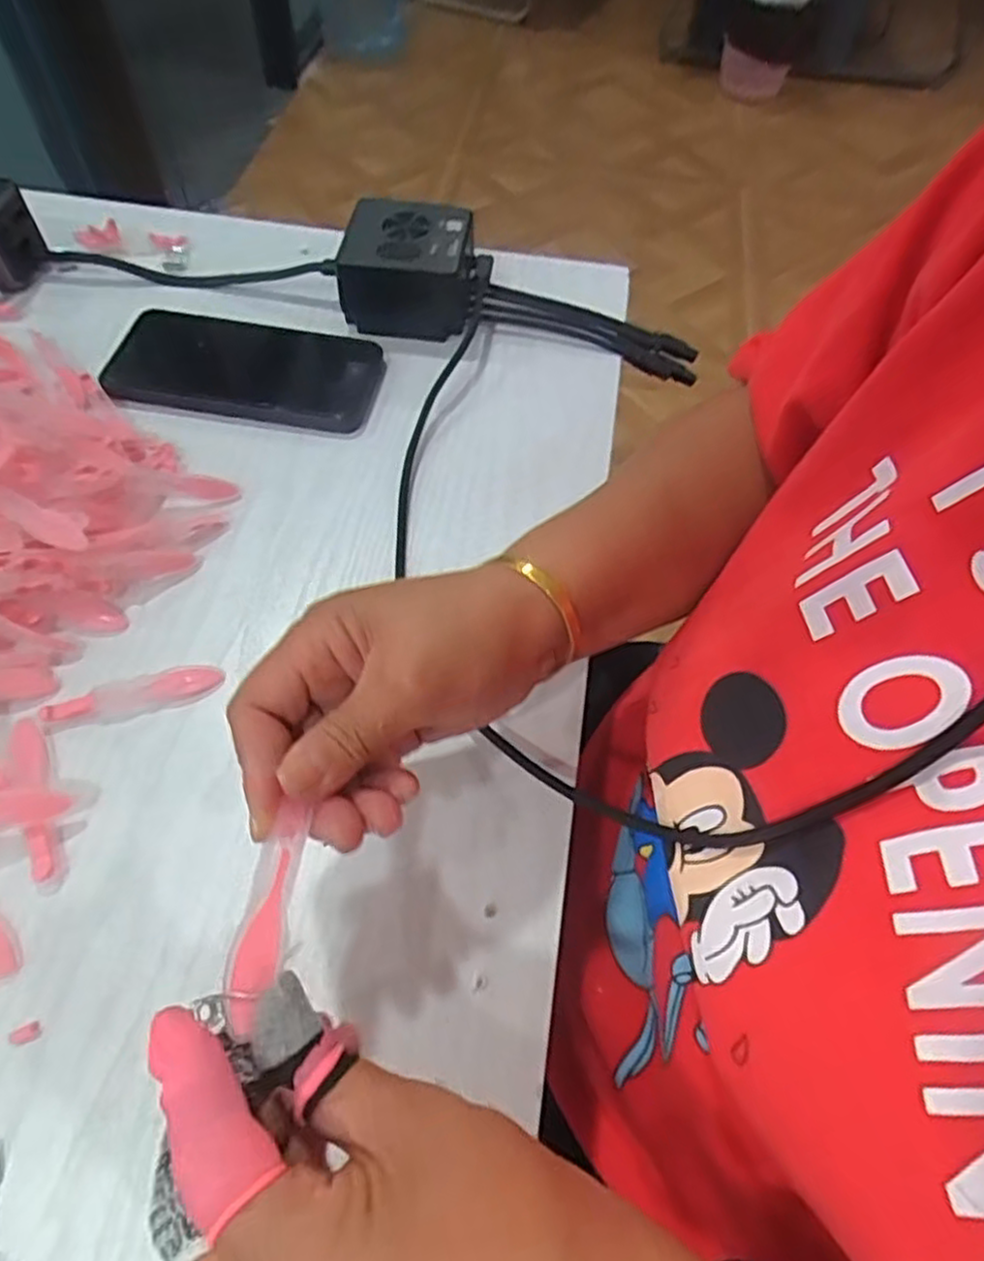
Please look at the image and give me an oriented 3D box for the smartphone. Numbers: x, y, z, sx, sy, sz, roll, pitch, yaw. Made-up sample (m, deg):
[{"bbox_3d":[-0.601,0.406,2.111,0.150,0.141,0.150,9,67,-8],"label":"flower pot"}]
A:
[{"bbox_3d":[-0.149,-0.159,0.440,0.158,0.006,0.079,9,60,3],"label":"smartphone"}]

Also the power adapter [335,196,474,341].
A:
[{"bbox_3d":[-0.053,-0.231,0.466,0.079,0.045,0.069,2,60,-1],"label":"power adapter"}]

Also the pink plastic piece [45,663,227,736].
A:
[{"bbox_3d":[-0.164,0.030,0.335,0.077,0.009,0.018,-16,62,-12],"label":"pink plastic piece"}]

